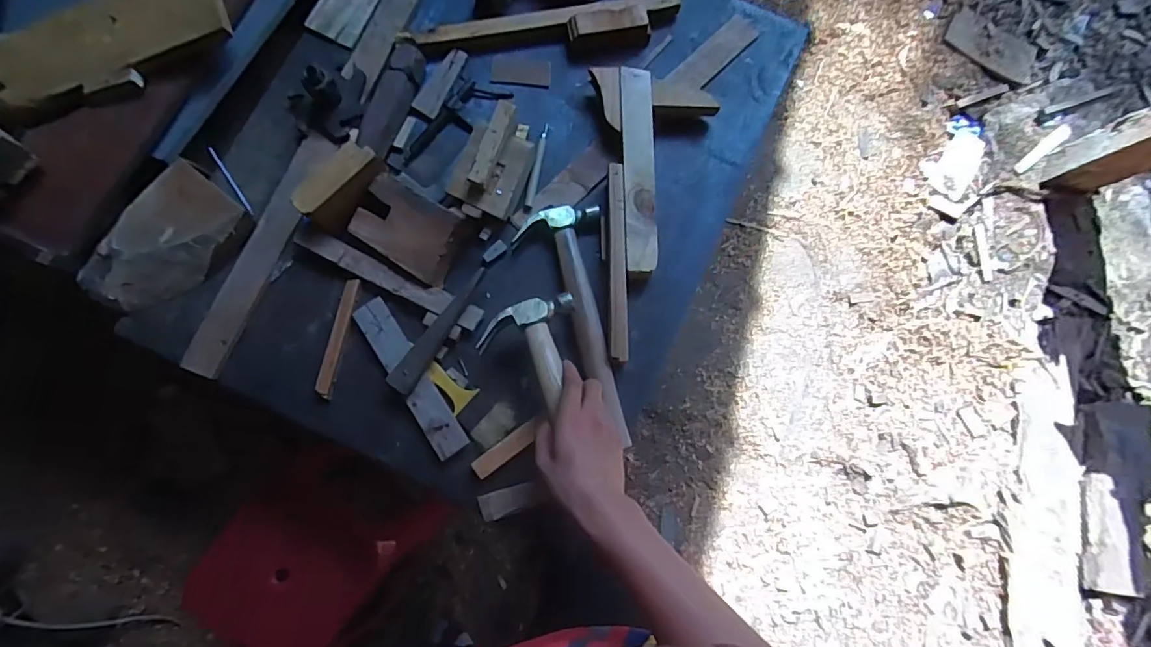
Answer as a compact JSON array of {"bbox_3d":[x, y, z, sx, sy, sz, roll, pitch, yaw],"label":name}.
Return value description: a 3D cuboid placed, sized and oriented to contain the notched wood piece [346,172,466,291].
[{"bbox_3d":[-0.208,-0.121,0.647,0.134,0.024,0.089,34,101,9],"label":"notched wood piece"}]

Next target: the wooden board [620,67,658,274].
[{"bbox_3d":[0.082,-0.198,0.657,0.041,0.015,0.280,0,83,-2],"label":"wooden board"}]

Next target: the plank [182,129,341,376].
[{"bbox_3d":[-0.398,-0.093,0.656,0.052,0.022,0.333,21,83,1],"label":"plank"}]

